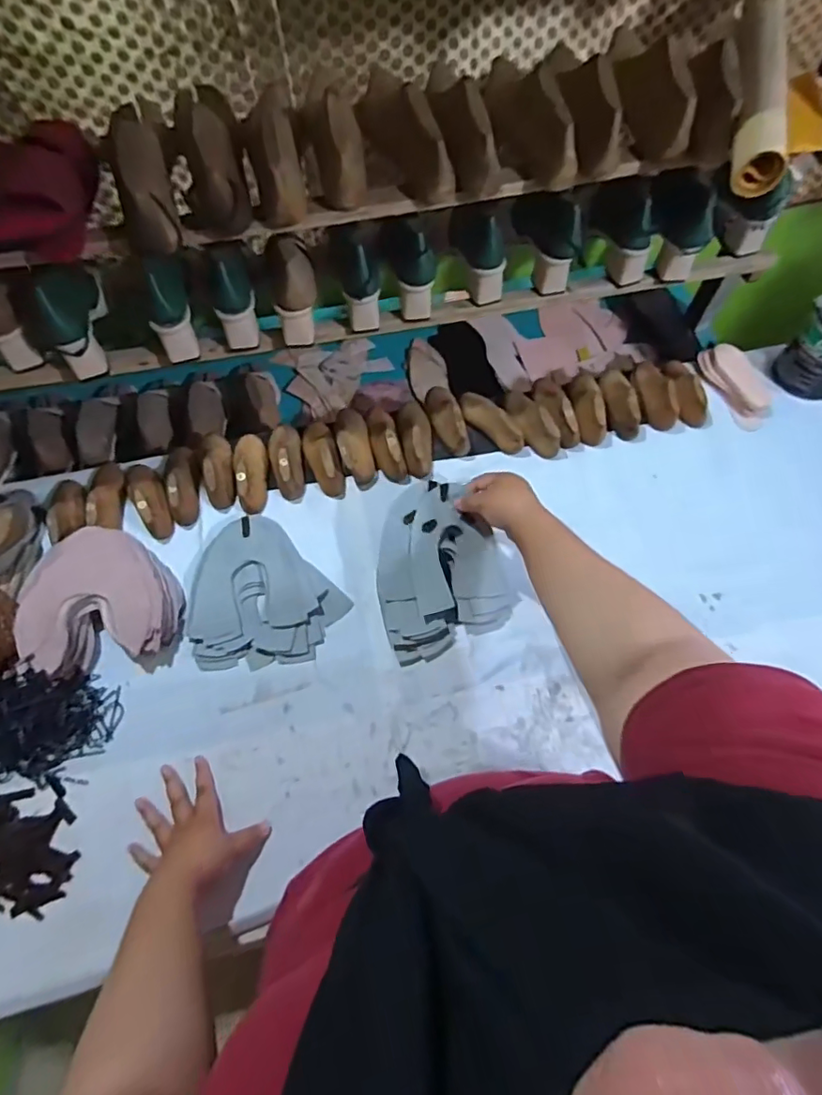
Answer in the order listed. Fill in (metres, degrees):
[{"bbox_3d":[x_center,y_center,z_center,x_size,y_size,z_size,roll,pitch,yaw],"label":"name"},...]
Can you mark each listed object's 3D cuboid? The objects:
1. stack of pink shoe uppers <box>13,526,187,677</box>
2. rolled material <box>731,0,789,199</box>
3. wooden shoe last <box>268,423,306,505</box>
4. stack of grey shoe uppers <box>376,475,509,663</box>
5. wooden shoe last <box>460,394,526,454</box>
[{"bbox_3d":[-0.423,0.060,0.739,0.191,0.047,0.199,-13,68,-7],"label":"stack of pink shoe uppers"},{"bbox_3d":[0.446,-0.625,0.683,0.061,0.065,0.453,13,66,7],"label":"rolled material"},{"bbox_3d":[-0.196,-0.142,0.842,0.054,0.044,0.135,-12,68,-6],"label":"wooden shoe last"},{"bbox_3d":[0.034,0.028,0.741,0.169,0.031,0.220,-18,93,-9],"label":"stack of grey shoe uppers"},{"bbox_3d":[0.129,-0.205,0.877,0.053,0.050,0.133,-37,72,-15],"label":"wooden shoe last"}]

